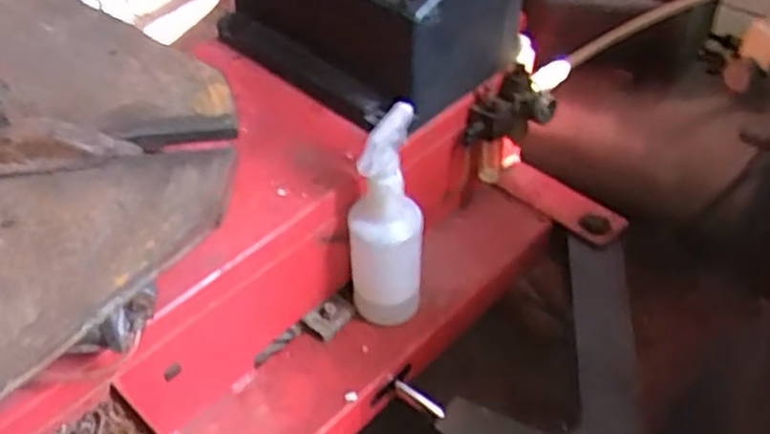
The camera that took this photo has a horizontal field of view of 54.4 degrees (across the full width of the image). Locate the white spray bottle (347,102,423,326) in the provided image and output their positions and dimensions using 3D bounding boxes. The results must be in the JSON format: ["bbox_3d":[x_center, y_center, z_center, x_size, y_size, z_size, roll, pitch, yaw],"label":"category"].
[{"bbox_3d":[-0.001,0.008,0.878,0.086,0.284,0.068,-1,45,-1],"label":"white spray bottle"}]

